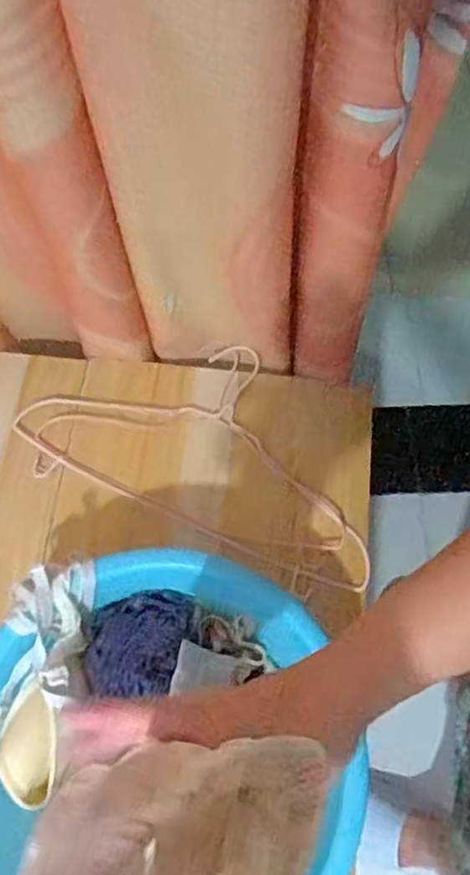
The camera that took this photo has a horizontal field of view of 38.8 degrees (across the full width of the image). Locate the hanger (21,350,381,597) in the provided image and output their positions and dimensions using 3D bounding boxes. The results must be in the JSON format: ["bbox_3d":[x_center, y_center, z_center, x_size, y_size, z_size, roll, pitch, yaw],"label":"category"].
[{"bbox_3d":[-0.027,-0.006,0.774,0.425,0.018,0.235,19,69,6],"label":"hanger"}]

